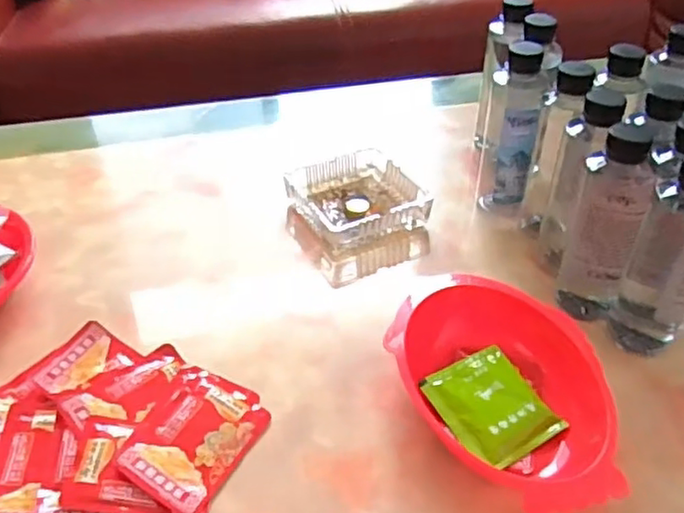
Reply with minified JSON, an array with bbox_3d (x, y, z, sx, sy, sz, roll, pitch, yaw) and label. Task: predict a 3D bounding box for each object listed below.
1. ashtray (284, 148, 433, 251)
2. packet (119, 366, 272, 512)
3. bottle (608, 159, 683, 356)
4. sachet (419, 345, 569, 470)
[{"bbox_3d":[0.017,-0.058,0.686,0.128,0.044,0.119,-16,43,-17],"label":"ashtray"},{"bbox_3d":[-0.107,0.133,0.479,0.076,0.014,0.106,16,43,18],"label":"packet"},{"bbox_3d":[0.261,0.003,0.504,0.055,0.172,0.046,-12,42,-14],"label":"bottle"},{"bbox_3d":[0.114,0.112,0.493,0.076,0.012,0.088,-20,45,-22],"label":"sachet"}]

